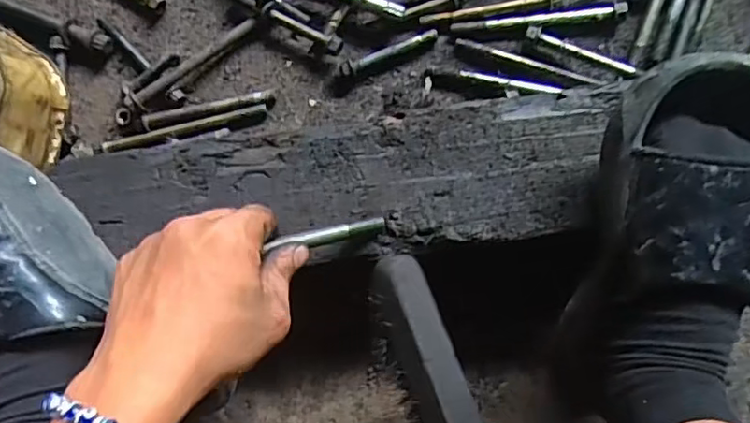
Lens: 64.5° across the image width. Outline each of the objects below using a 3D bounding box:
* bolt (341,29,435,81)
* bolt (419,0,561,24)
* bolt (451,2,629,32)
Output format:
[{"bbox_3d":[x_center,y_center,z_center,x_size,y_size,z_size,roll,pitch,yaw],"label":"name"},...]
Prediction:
[{"bbox_3d":[0.010,-0.129,0.484,0.083,0.012,0.013,-24,89,4],"label":"bolt"},{"bbox_3d":[0.093,-0.163,0.479,0.111,0.011,0.011,-10,90,4],"label":"bolt"},{"bbox_3d":[0.130,-0.155,0.474,0.135,0.012,0.008,-4,90,4],"label":"bolt"}]

